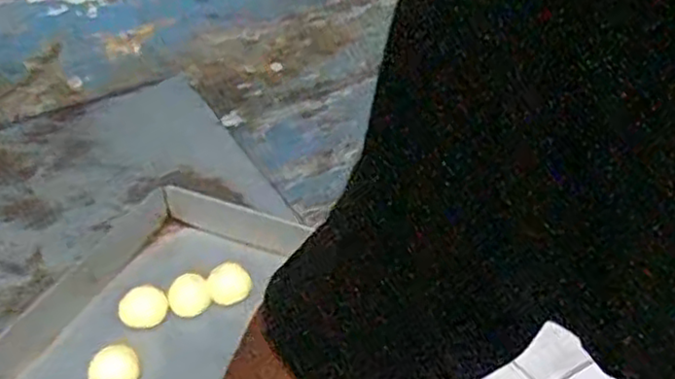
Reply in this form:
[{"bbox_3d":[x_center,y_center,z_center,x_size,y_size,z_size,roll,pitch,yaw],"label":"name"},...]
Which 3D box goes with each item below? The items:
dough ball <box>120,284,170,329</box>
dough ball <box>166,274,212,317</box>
[{"bbox_3d":[-0.228,0.139,0.813,0.054,0.031,0.042,-21,40,-26],"label":"dough ball"},{"bbox_3d":[-0.178,0.127,0.830,0.048,0.041,0.047,-12,37,-15],"label":"dough ball"}]

